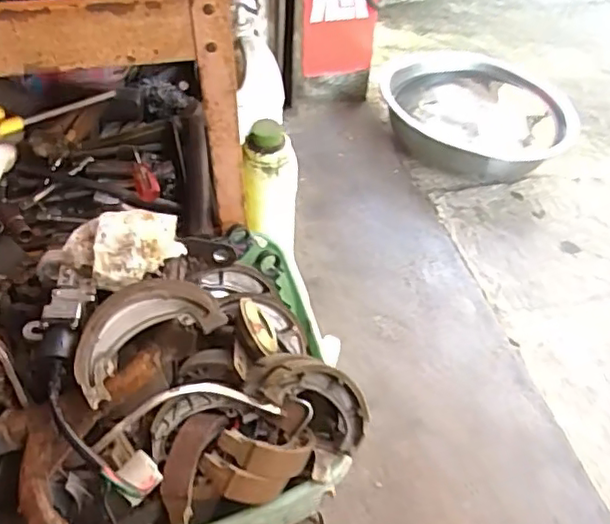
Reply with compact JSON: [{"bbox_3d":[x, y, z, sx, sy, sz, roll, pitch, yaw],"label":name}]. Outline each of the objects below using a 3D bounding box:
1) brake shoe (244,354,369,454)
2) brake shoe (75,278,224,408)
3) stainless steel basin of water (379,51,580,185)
[{"bbox_3d":[0.007,0.122,0.567,0.115,0.046,0.062,37,82,-17],"label":"brake shoe"},{"bbox_3d":[-0.132,0.052,0.499,0.119,0.029,0.071,-29,84,-18],"label":"brake shoe"},{"bbox_3d":[0.298,-0.269,1.138,0.354,0.080,0.282,36,57,28],"label":"stainless steel basin of water"}]

